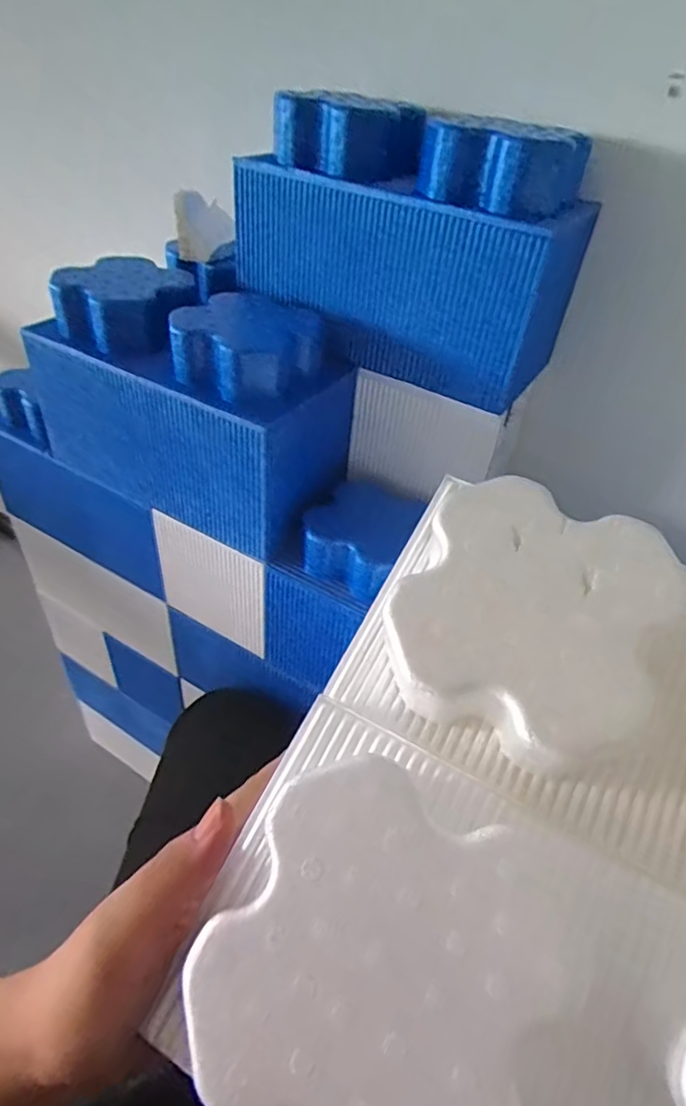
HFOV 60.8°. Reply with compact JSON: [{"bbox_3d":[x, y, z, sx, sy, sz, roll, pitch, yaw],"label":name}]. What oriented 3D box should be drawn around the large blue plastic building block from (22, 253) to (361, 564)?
[{"bbox_3d":[-0.157,-0.160,0.608,0.309,0.205,0.141,23,45,19],"label":"large blue plastic building block"}]

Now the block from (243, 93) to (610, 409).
[{"bbox_3d":[0.058,-0.287,0.544,0.294,0.197,0.143,25,46,21],"label":"block"}]

